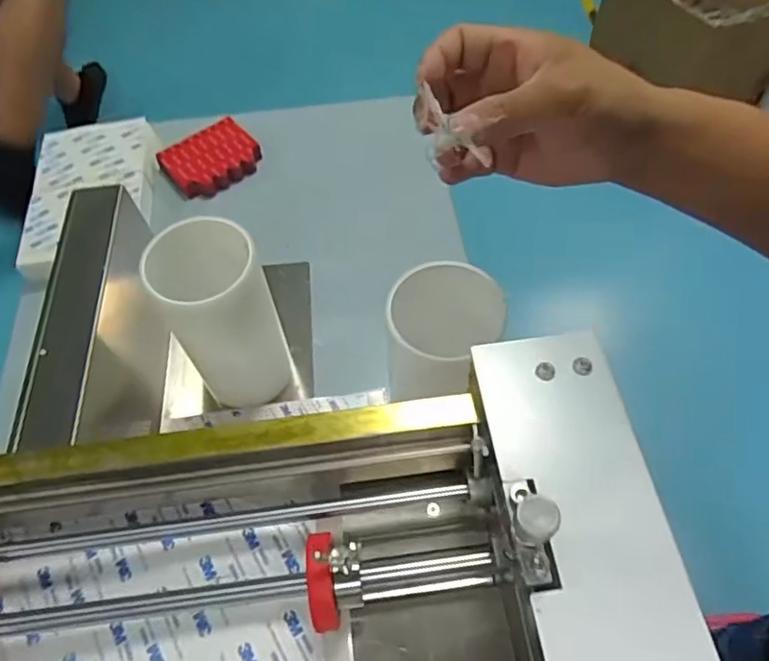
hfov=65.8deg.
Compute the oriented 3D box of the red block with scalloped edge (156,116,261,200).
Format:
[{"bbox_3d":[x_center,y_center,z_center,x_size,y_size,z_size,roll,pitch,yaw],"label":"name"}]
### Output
[{"bbox_3d":[-0.215,-0.214,0.745,0.112,0.023,0.096,-36,63,-19],"label":"red block with scalloped edge"}]

